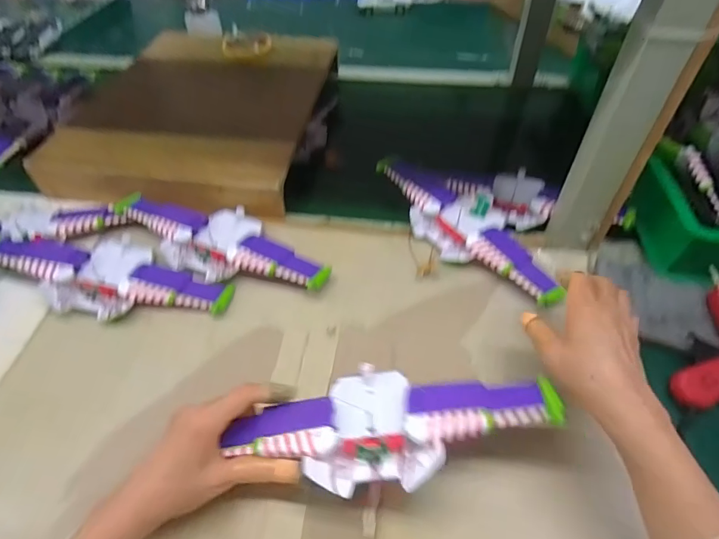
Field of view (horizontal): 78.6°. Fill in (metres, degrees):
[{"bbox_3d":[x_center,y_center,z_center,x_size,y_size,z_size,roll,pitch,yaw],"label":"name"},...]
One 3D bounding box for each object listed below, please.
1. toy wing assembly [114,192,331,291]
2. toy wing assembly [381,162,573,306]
[{"bbox_3d":[-0.173,-0.036,0.542,0.288,0.037,0.102,20,53,17],"label":"toy wing assembly"},{"bbox_3d":[0.129,-0.058,0.555,0.280,0.042,0.095,36,59,27],"label":"toy wing assembly"}]

